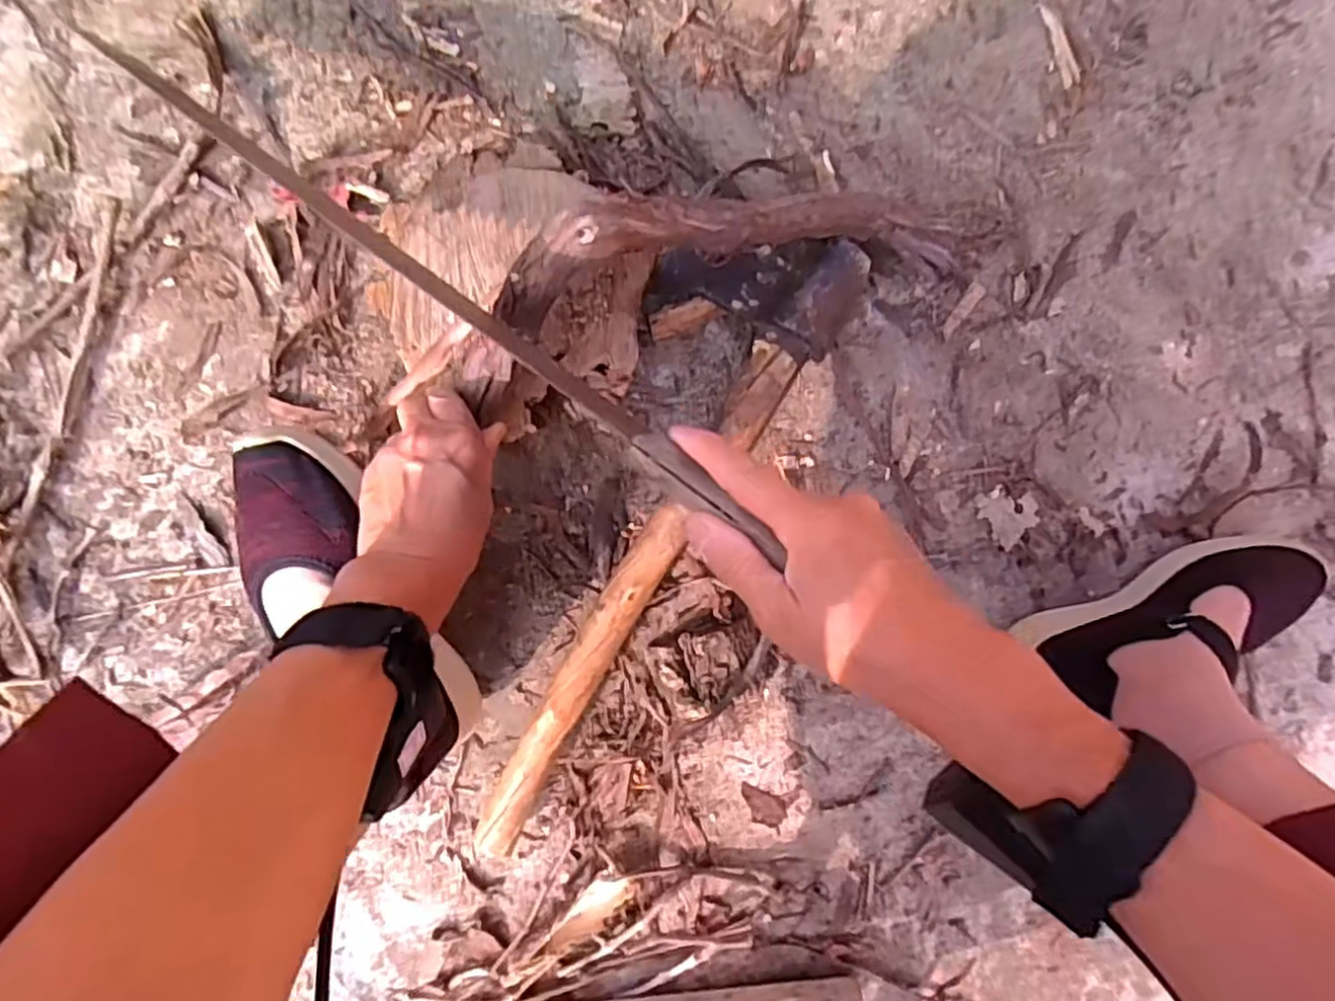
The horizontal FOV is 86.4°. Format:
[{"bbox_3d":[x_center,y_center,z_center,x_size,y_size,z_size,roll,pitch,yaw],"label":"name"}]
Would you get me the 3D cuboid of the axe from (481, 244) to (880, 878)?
[{"bbox_3d":[-0.042,0.016,0.506,0.138,0.057,0.498,30,91,-6],"label":"axe"}]

